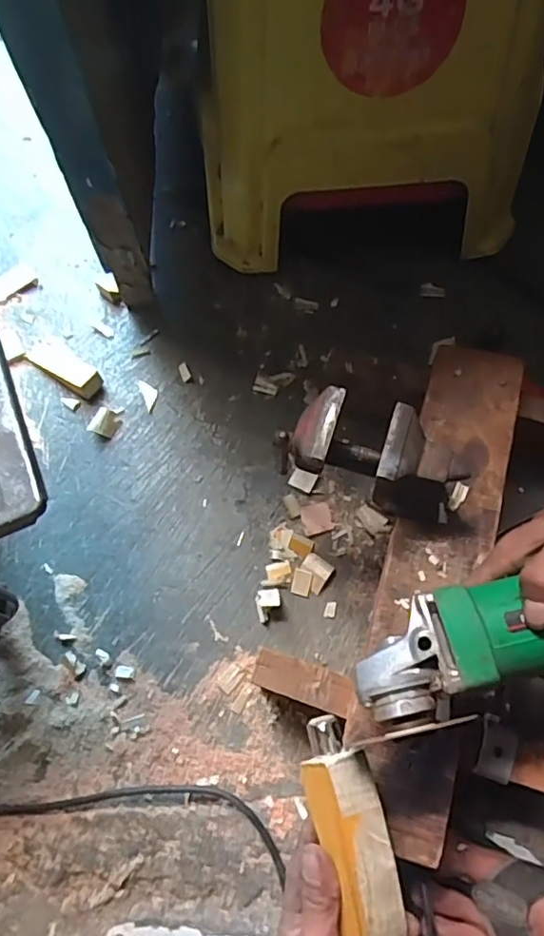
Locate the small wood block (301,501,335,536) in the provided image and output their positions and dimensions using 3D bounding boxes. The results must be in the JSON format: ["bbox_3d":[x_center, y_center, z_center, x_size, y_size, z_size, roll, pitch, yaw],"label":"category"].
[{"bbox_3d":[0.046,0.051,0.582,0.030,0.004,0.030,-16,67,-5],"label":"small wood block"}]

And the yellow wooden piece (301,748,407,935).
[{"bbox_3d":[0.053,0.244,0.355,0.042,0.032,0.120,-12,71,-4],"label":"yellow wooden piece"}]

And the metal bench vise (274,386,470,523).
[{"bbox_3d":[0.080,-0.006,0.449,0.138,0.086,0.061,13,68,7],"label":"metal bench vise"}]

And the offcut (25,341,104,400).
[{"bbox_3d":[-0.241,-0.116,0.650,0.106,0.020,0.033,34,72,15],"label":"offcut"}]

